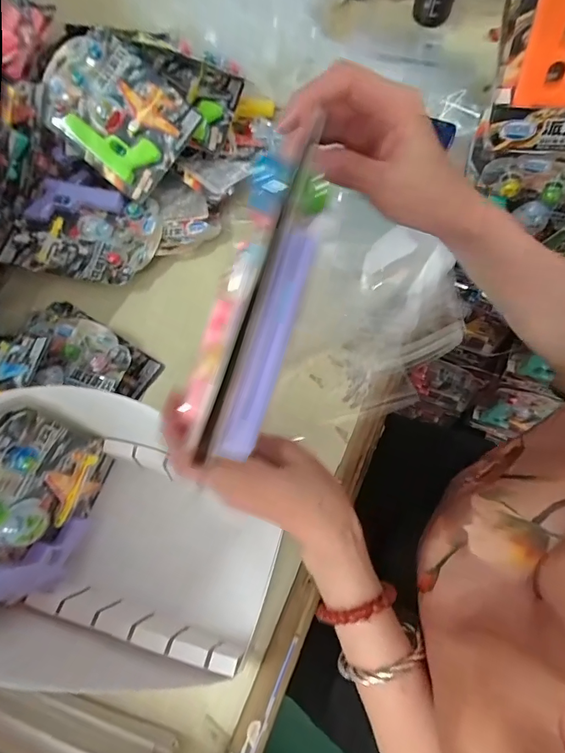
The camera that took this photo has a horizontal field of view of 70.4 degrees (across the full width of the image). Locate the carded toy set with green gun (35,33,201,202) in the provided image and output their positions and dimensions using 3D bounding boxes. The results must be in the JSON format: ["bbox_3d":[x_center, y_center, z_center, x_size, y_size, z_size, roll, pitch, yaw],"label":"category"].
[{"bbox_3d":[-0.216,-0.354,0.522,0.196,0.034,0.158,42,95,-2],"label":"carded toy set with green gun"}]

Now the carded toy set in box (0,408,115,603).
[{"bbox_3d":[-0.201,0.107,0.320,0.028,0.175,0.139,16,69,7],"label":"carded toy set in box"}]

